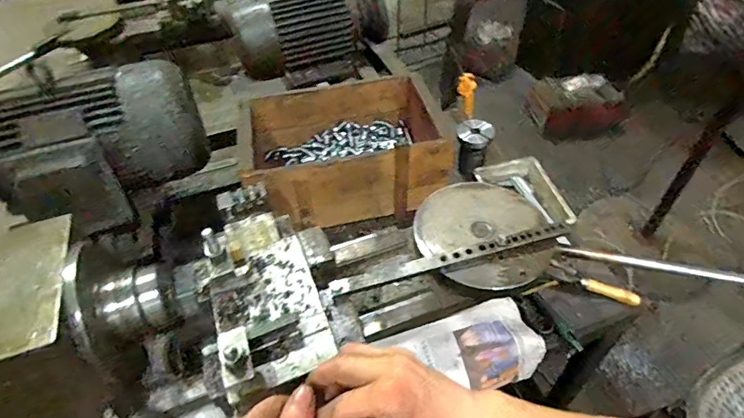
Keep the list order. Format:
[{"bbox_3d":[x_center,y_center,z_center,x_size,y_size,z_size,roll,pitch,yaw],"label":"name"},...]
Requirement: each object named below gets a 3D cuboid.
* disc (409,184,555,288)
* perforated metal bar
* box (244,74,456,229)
[{"bbox_3d":[0.155,0.028,0.619,0.178,0.020,0.181,-2,49,2],"label":"disc"},{"bbox_3d":[0.105,0.064,0.584,0.339,0.012,0.022,-13,47,-9],"label":"perforated metal bar"},{"bbox_3d":[-0.052,-0.117,0.849,0.362,0.140,0.258,-12,47,-8],"label":"box"}]

